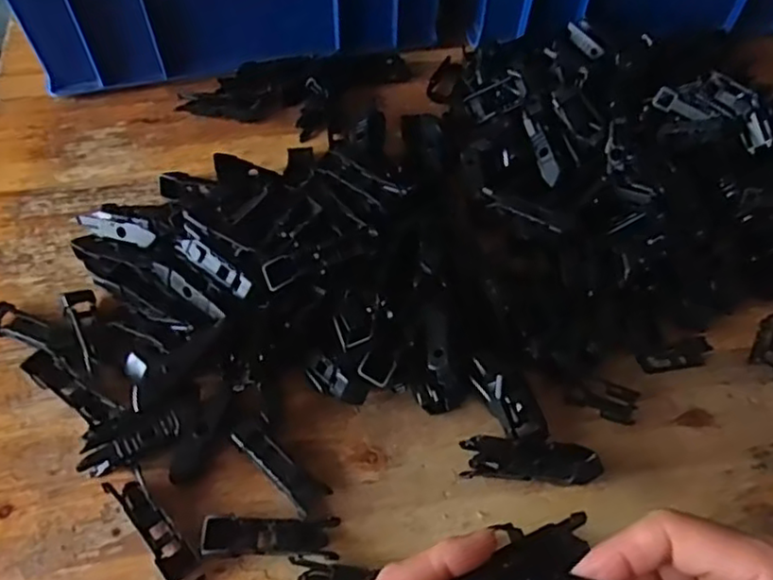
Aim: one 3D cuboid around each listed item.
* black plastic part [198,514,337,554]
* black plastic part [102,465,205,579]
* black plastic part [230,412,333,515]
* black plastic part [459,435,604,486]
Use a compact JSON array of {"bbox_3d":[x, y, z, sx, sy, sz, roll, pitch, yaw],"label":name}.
[{"bbox_3d":[-0.060,0.126,0.331,0.065,0.011,0.018,0,56,-2],"label":"black plastic part"},{"bbox_3d":[-0.120,0.126,0.327,0.026,0.012,0.078,-32,63,-21],"label":"black plastic part"},{"bbox_3d":[-0.057,0.094,0.348,0.020,0.018,0.056,-39,66,-24],"label":"black plastic part"},{"bbox_3d":[0.078,0.091,0.347,0.071,0.014,0.025,1,57,13],"label":"black plastic part"}]

